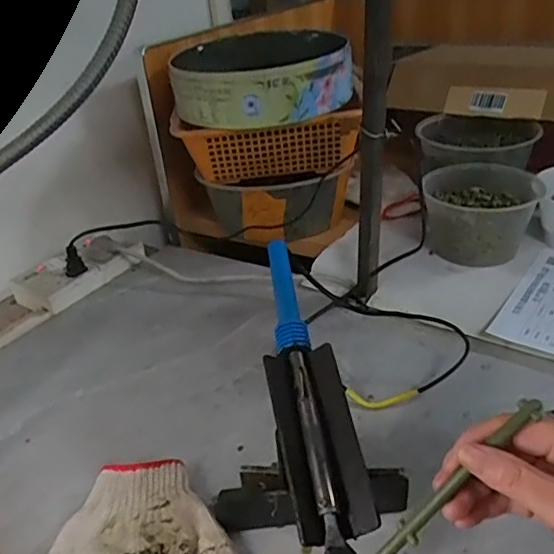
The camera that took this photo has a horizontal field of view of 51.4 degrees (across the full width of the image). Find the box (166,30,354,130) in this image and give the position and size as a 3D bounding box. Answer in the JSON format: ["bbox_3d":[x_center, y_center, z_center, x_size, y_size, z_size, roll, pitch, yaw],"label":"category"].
[{"bbox_3d":[-0.022,-0.295,0.841,0.242,0.072,0.274,-6,30,0],"label":"box"}]

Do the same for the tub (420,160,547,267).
[{"bbox_3d":[0.264,-0.085,0.757,0.143,0.090,0.152,6,32,19],"label":"tub"}]

